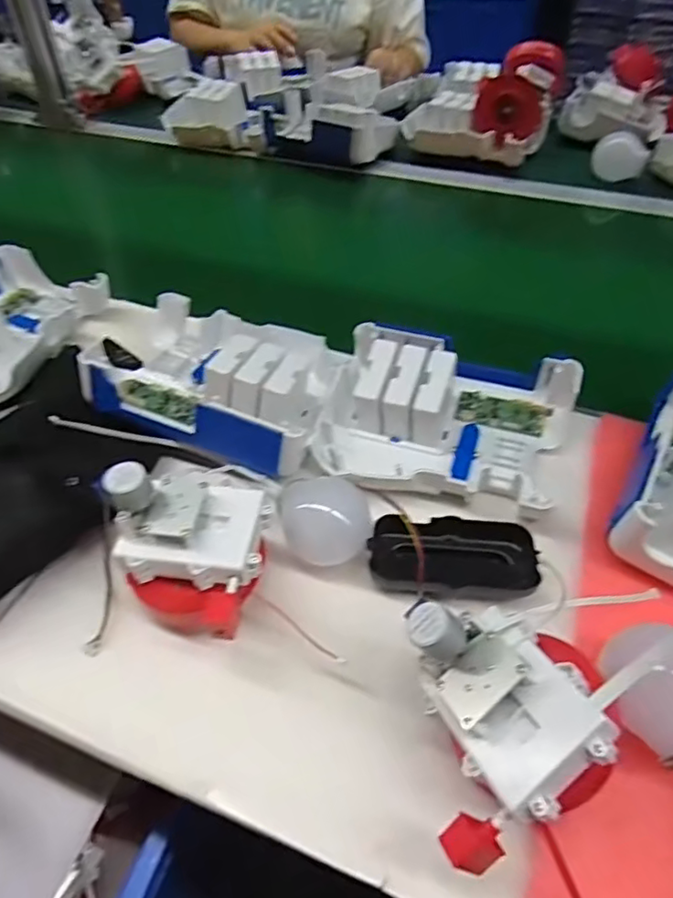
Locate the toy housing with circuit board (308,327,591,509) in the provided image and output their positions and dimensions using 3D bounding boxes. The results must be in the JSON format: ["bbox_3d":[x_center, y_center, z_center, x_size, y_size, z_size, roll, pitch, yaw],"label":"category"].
[{"bbox_3d":[0.085,-0.028,0.475,0.191,0.059,0.143,11,47,12],"label":"toy housing with circuit board"}]

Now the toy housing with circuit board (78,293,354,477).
[{"bbox_3d":[-0.090,-0.065,0.504,0.180,0.055,0.150,13,47,13],"label":"toy housing with circuit board"}]

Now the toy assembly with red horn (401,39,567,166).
[{"bbox_3d":[0.229,-0.533,0.937,0.198,0.110,0.255,17,48,17],"label":"toy assembly with red horn"}]

